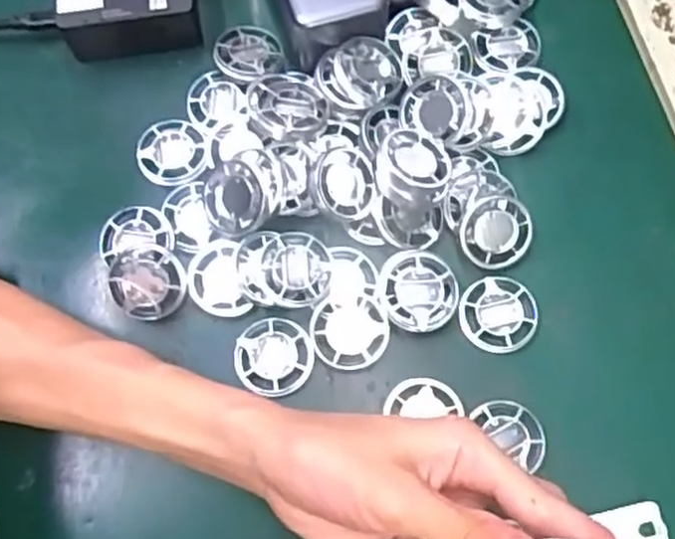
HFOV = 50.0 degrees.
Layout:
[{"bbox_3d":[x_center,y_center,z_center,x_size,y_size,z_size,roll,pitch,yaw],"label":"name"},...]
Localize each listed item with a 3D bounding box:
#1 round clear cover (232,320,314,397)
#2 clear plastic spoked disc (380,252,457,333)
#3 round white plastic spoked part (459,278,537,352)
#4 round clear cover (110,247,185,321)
[{"bbox_3d":[-0.033,0.045,0.371,0.040,0.005,0.038,0,71,1],"label":"round clear cover"},{"bbox_3d":[0.042,0.012,0.374,0.039,0.013,0.040,0,71,1],"label":"clear plastic spoked disc"},{"bbox_3d":[0.083,0.024,0.378,0.038,0.010,0.039,0,71,1],"label":"round white plastic spoked part"},{"bbox_3d":[-0.098,0.007,0.373,0.038,0.006,0.037,0,97,-2],"label":"round clear cover"}]

